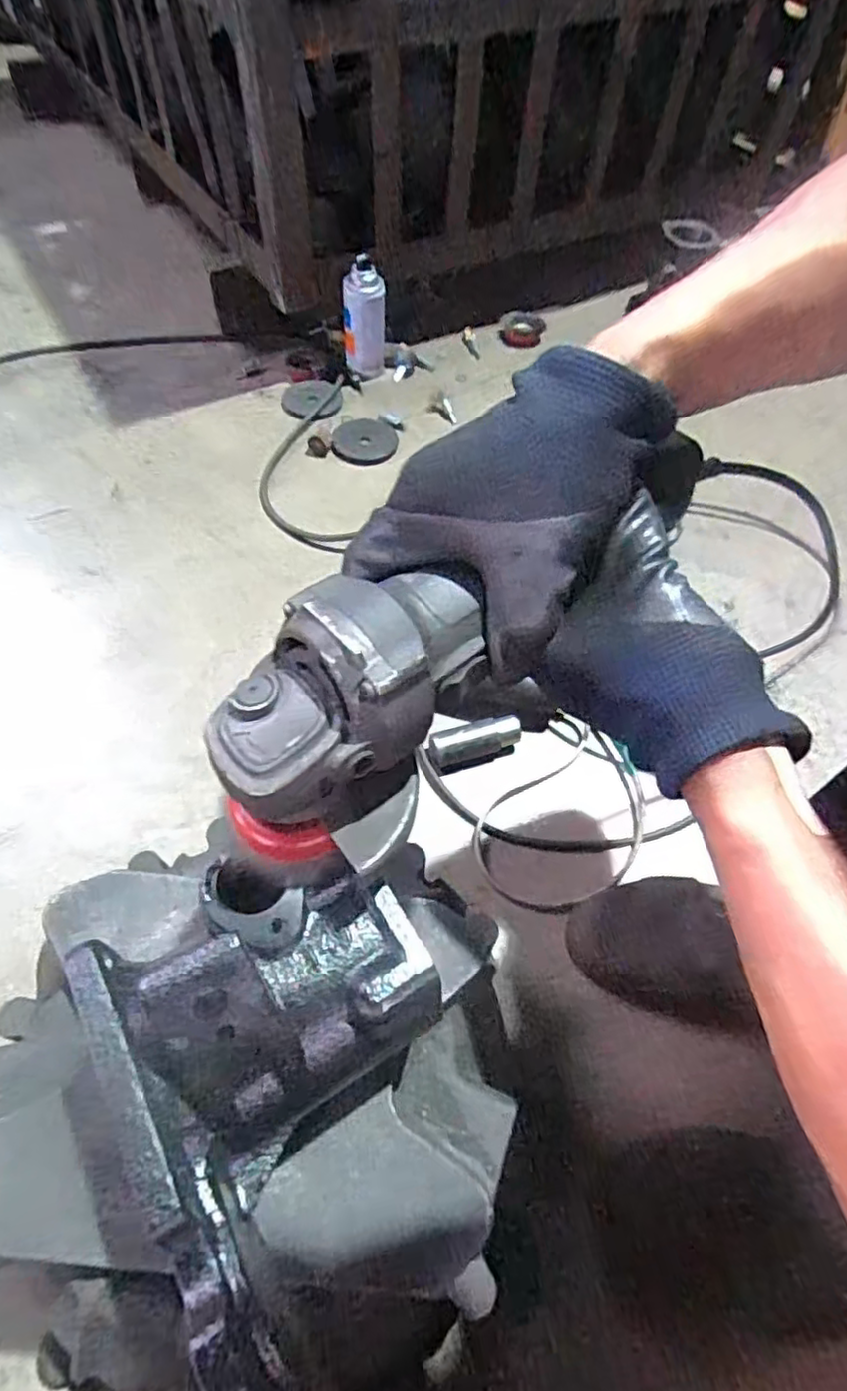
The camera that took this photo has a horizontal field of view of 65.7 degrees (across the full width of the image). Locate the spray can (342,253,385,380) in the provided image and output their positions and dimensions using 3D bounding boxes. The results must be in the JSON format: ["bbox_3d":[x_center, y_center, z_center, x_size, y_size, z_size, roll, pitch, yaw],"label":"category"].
[{"bbox_3d":[-0.087,-0.546,0.962,0.059,0.146,0.059,2,56,-2],"label":"spray can"}]

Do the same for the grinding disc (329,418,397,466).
[{"bbox_3d":[-0.082,-0.360,0.925,0.087,0.009,0.092,2,56,-2],"label":"grinding disc"}]

